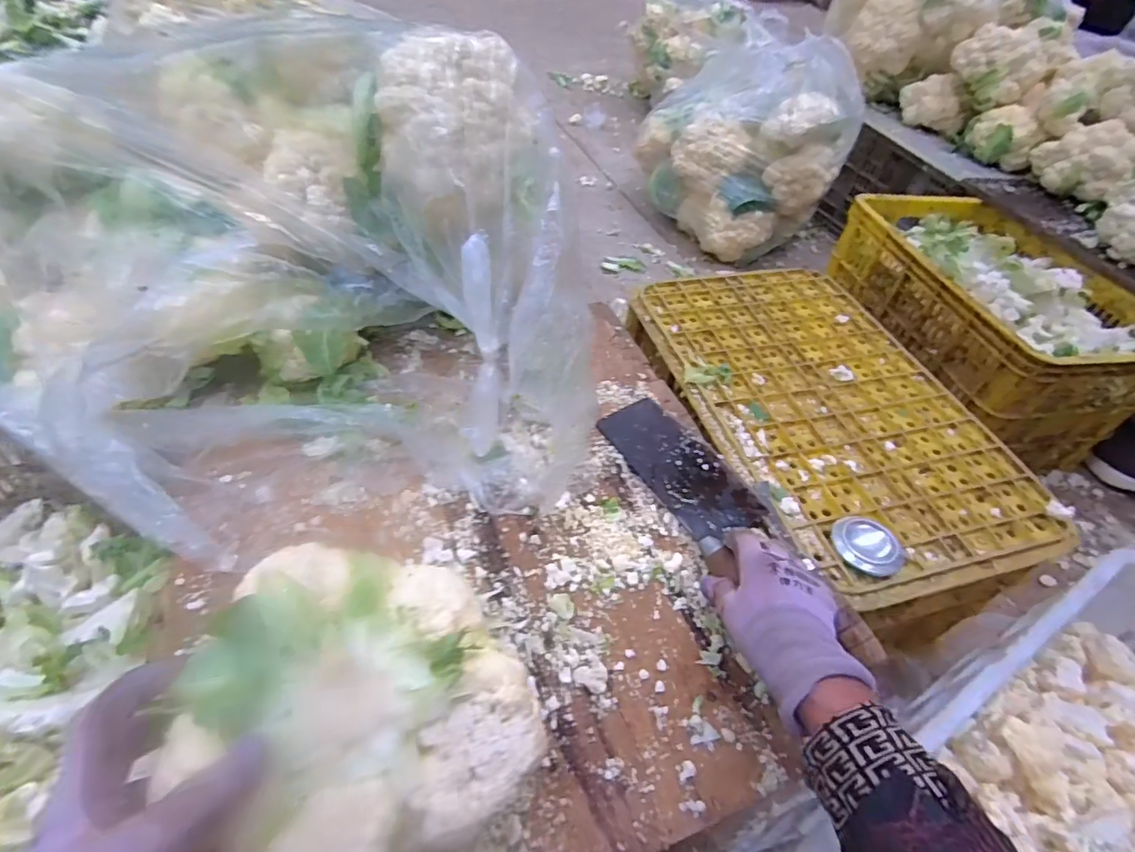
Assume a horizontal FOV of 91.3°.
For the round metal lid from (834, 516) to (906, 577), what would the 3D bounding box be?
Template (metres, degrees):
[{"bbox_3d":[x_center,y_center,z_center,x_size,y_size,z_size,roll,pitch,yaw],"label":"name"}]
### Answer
[{"bbox_3d":[0.281,0.112,0.519,0.051,0.020,0.060,-23,56,-27],"label":"round metal lid"}]

